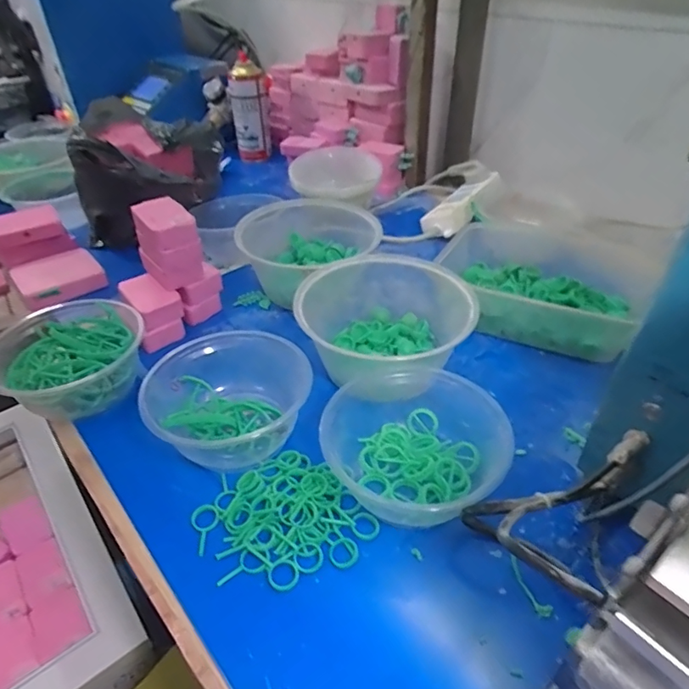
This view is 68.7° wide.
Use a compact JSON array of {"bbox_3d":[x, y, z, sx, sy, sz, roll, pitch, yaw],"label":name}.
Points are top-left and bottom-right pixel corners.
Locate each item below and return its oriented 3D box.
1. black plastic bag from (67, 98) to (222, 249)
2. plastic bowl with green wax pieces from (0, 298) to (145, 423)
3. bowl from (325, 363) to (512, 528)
[{"bbox_3d":[-0.279,-0.237,0.730,0.190,0.154,0.161,13,41,16],"label":"black plastic bag"},{"bbox_3d":[-0.256,0.013,0.475,0.128,0.053,0.124,-1,39,1],"label":"plastic bowl with green wax pieces"},{"bbox_3d":[0.061,0.072,0.397,0.126,0.053,0.124,-1,39,1],"label":"bowl"}]

